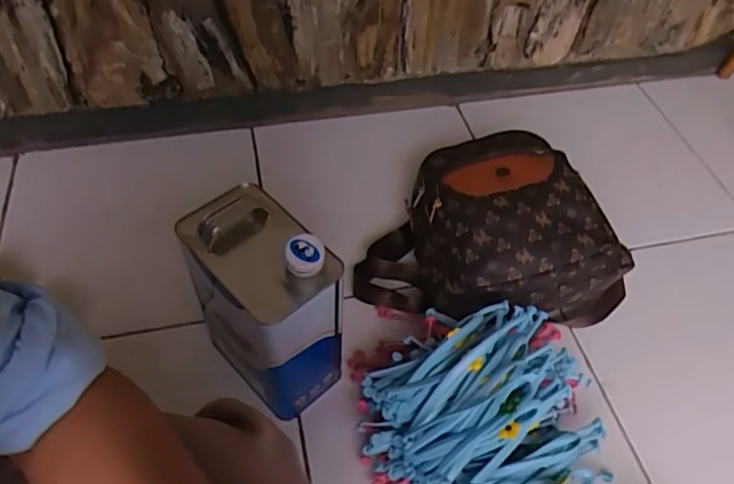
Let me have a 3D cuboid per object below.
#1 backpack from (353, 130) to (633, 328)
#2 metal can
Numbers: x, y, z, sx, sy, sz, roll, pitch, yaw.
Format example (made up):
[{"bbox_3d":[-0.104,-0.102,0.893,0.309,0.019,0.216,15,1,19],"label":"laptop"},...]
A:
[{"bbox_3d":[0.176,-0.023,0.812,0.376,0.154,0.258,-2,52,-5],"label":"backpack"},{"bbox_3d":[-0.117,0.073,0.658,0.110,0.272,0.168,-34,61,-26],"label":"metal can"}]

